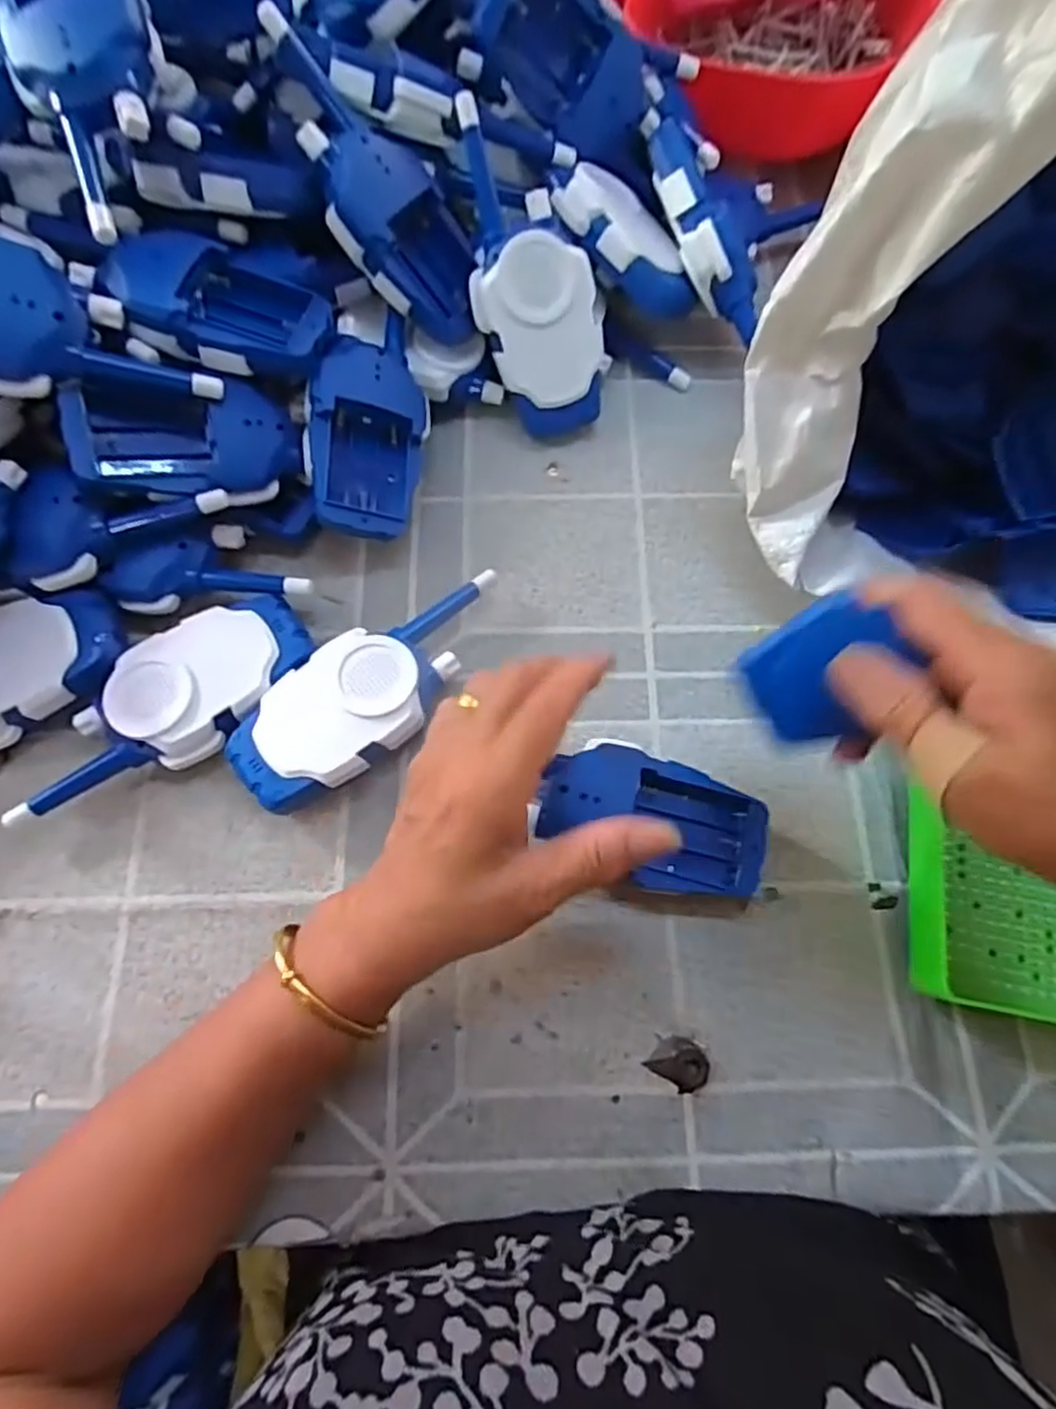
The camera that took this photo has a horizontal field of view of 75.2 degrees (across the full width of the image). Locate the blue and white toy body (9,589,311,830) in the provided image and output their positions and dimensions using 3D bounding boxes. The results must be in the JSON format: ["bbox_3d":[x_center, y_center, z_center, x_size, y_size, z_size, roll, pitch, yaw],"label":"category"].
[{"bbox_3d":[-0.191,0.004,0.364,0.162,0.038,0.063,-38,75,-11],"label":"blue and white toy body"}]

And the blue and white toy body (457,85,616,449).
[{"bbox_3d":[0.002,-0.238,0.387,0.062,0.028,0.161,-29,118,-11],"label":"blue and white toy body"}]

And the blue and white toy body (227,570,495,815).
[{"bbox_3d":[-0.077,-0.008,0.361,0.158,0.033,0.061,-37,75,-10],"label":"blue and white toy body"}]

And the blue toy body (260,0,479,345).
[{"bbox_3d":[-0.076,-0.279,0.369,0.069,0.029,0.162,-51,123,-16],"label":"blue toy body"}]

